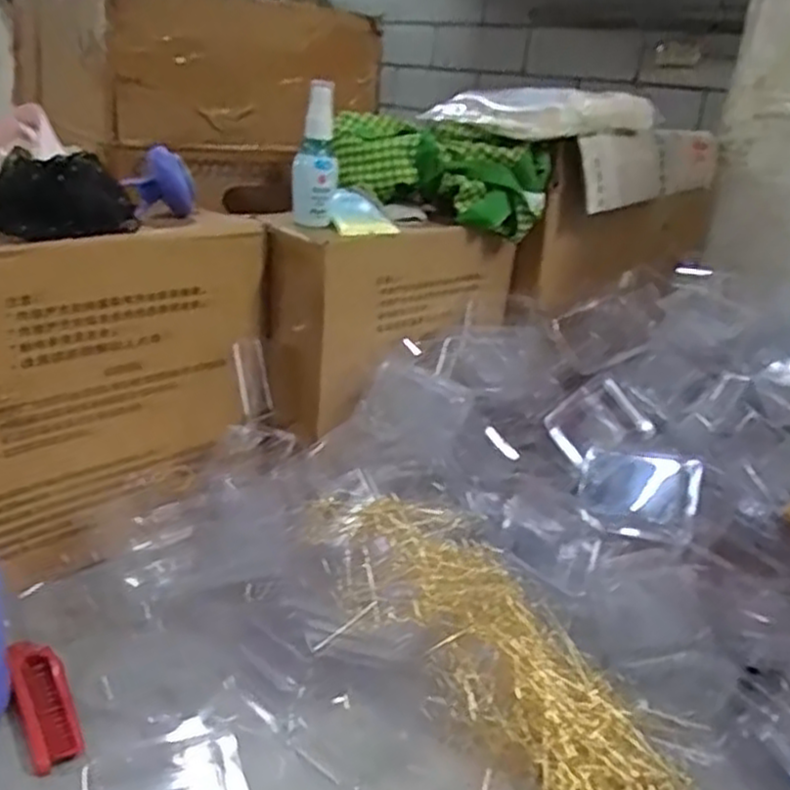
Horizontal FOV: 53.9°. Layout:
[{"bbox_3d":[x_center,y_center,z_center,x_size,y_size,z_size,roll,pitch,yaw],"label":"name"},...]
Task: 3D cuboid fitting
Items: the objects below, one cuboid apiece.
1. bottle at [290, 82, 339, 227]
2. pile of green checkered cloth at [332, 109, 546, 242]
[{"bbox_3d":[-0.069,-0.209,0.683,0.038,0.122,0.035,3,22,-6],"label":"bottle"},{"bbox_3d":[0.042,-0.223,0.784,0.208,0.087,0.090,15,24,22],"label":"pile of green checkered cloth"}]

